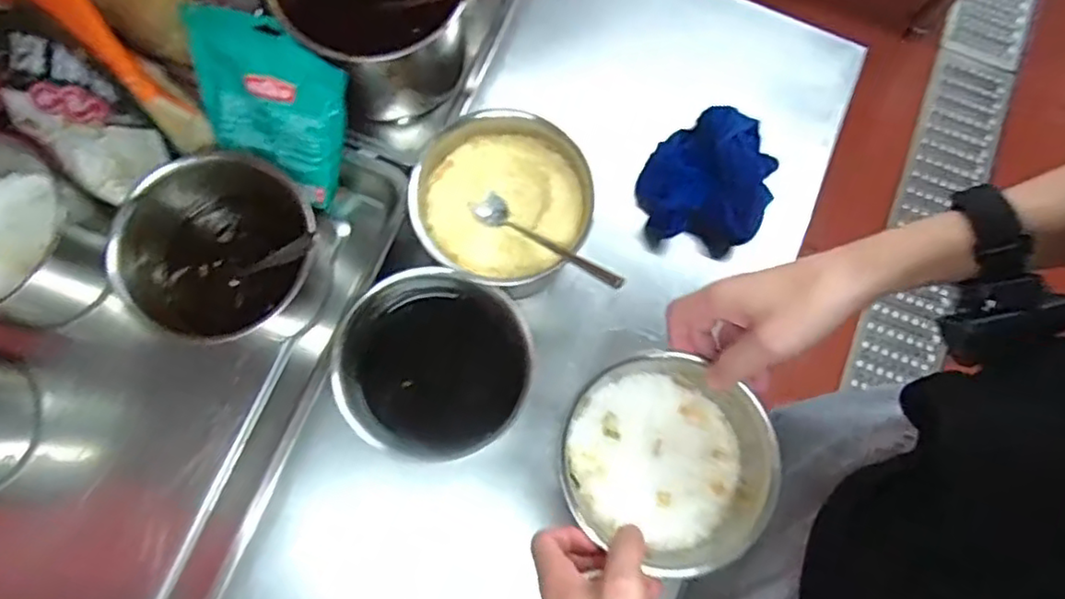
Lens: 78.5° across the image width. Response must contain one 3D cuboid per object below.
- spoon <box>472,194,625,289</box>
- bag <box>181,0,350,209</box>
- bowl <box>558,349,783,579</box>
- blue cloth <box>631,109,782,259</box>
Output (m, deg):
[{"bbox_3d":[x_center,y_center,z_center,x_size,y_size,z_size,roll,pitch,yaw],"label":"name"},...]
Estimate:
[{"bbox_3d":[0.010,-0.051,0.560,0.030,0.028,0.172,-46,48,-11],"label":"spoon"},{"bbox_3d":[-0.228,-0.164,0.561,0.127,0.147,0.012,16,36,-5],"label":"bag"},{"bbox_3d":[0.100,0.122,0.497,0.147,0.077,0.145,0,76,-1],"label":"bowl"},{"bbox_3d":[0.178,-0.121,0.645,0.121,0.041,0.142,31,78,6],"label":"blue cloth"}]

